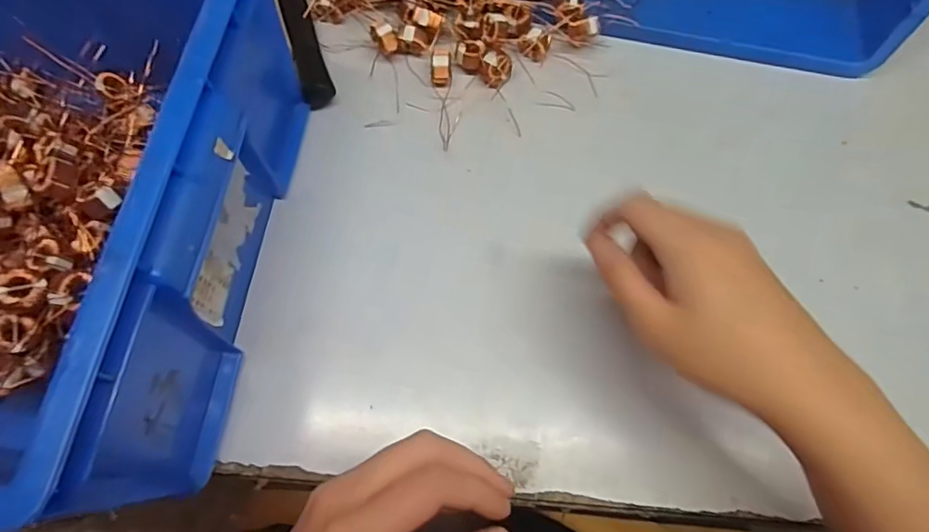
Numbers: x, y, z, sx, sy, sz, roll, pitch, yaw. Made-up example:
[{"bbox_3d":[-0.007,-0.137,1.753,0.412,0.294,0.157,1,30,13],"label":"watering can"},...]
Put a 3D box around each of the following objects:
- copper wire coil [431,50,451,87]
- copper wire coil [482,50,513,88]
[{"bbox_3d":[-0.019,-0.157,0.417,0.015,0.017,0.021,-2,70,2],"label":"copper wire coil"},{"bbox_3d":[0.026,-0.157,0.419,0.023,0.019,0.021,-1,70,2],"label":"copper wire coil"}]

